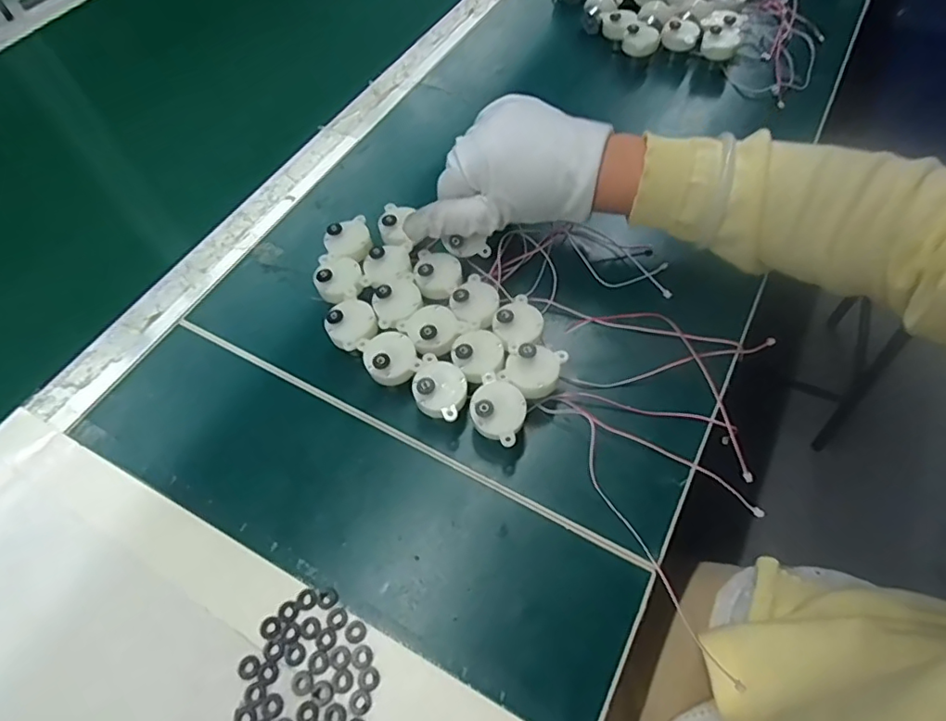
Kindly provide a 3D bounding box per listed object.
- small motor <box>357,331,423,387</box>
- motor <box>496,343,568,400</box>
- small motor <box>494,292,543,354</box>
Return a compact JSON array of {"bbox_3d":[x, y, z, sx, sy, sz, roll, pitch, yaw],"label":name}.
[{"bbox_3d":[-0.051,0.001,0.345,0.031,0.029,0.040,-26,62,-13],"label":"small motor"},{"bbox_3d":[0.036,0.009,0.336,0.032,0.030,0.035,23,63,14],"label":"motor"},{"bbox_3d":[0.029,-0.019,0.353,0.037,0.027,0.032,-33,64,-16],"label":"small motor"}]

